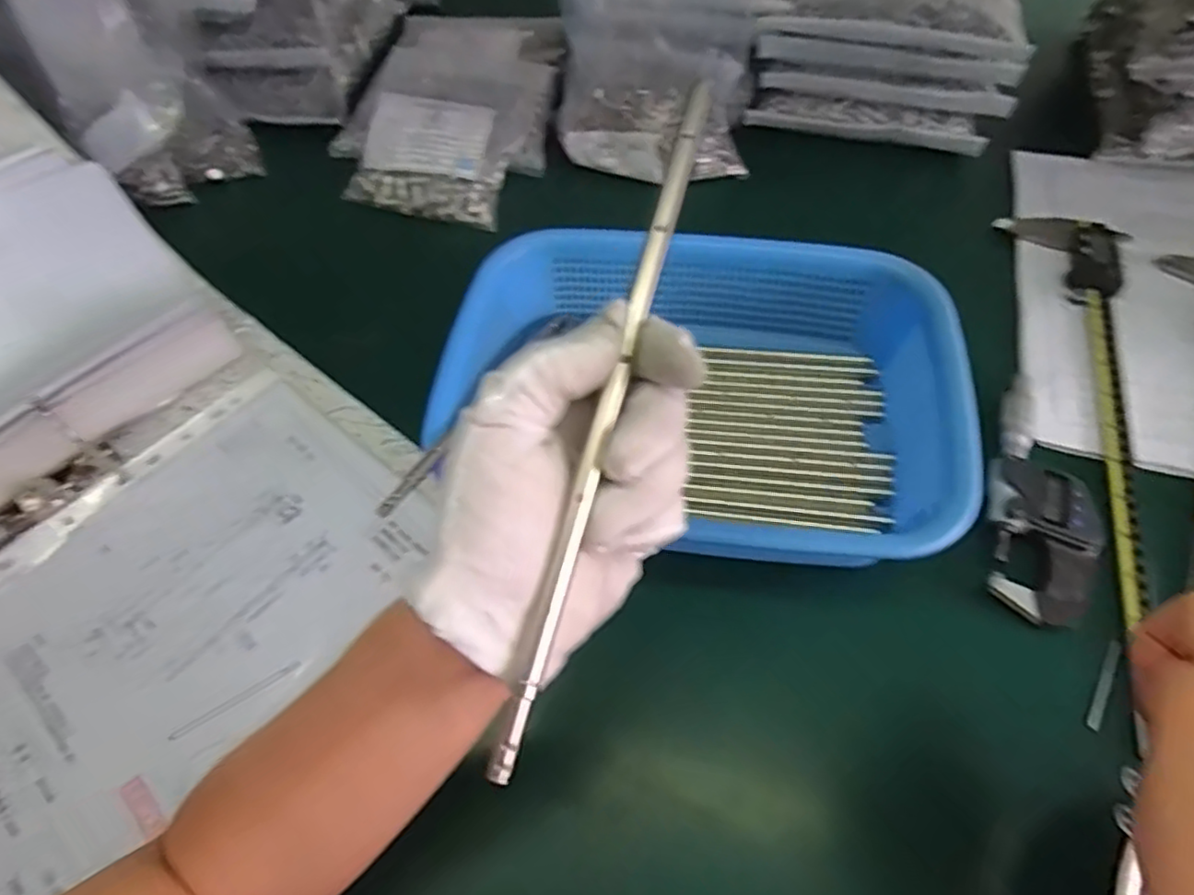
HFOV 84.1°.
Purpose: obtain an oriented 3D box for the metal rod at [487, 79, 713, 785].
[{"bbox_3d":[0.004,-0.014,0.206,0.006,0.007,0.228,15,81,12],"label":"metal rod"}]

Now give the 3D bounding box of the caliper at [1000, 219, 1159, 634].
[{"bbox_3d":[0.331,-0.043,0.428,0.073,0.013,0.306,5,60,7],"label":"caliper"}]

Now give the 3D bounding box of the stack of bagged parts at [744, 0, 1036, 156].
[{"bbox_3d":[0.246,-0.359,0.563,0.192,0.108,0.168,11,61,10],"label":"stack of bagged parts"}]

